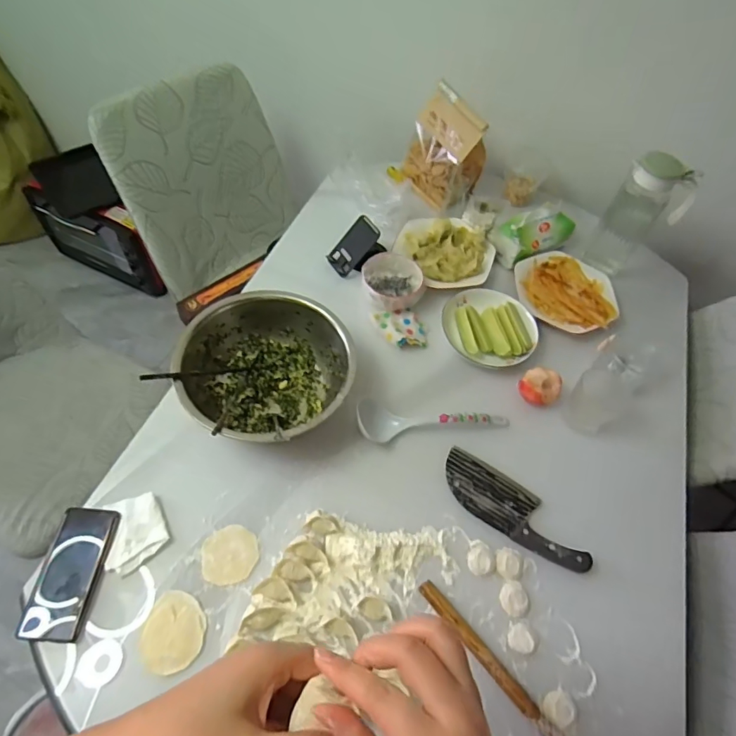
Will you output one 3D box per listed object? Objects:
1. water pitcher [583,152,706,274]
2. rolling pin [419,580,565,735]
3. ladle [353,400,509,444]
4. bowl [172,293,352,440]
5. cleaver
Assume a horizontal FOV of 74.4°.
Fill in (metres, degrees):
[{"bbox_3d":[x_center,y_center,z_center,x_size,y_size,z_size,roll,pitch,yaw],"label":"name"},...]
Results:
[{"bbox_3d":[0.550,-0.311,0.969,0.126,0.231,0.123,41,62,19],"label":"water pitcher"},{"bbox_3d":[0.152,0.368,0.608,0.022,0.021,0.233,-35,67,-25],"label":"rolling pin"},{"bbox_3d":[0.109,0.087,0.767,0.253,0.047,0.064,2,57,-5],"label":"ladle"},{"bbox_3d":[-0.152,0.007,0.756,0.244,0.116,0.250,3,57,-4],"label":"bowl"},{"bbox_3d":[0.217,0.208,0.720,0.239,0.017,0.081,34,60,15],"label":"cleaver"}]

